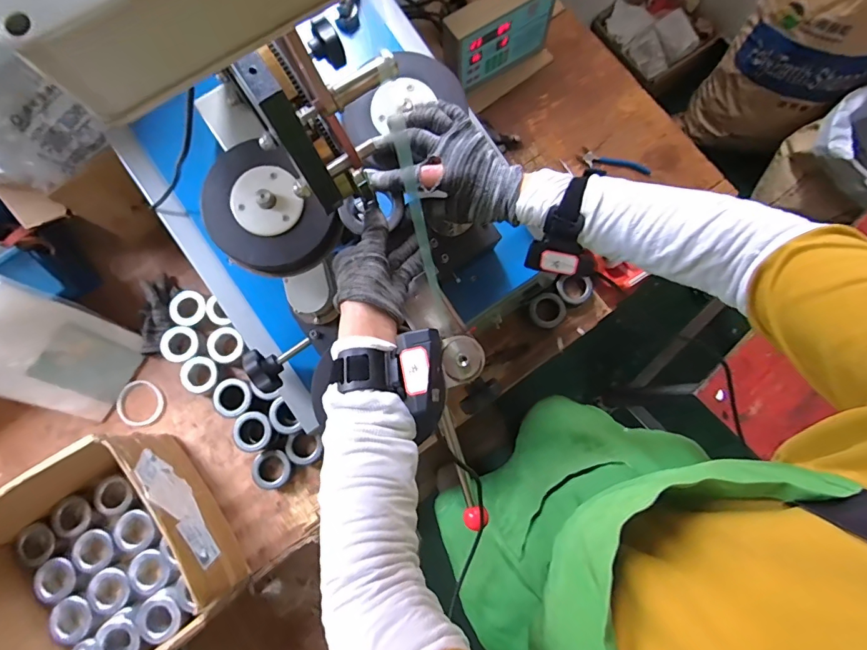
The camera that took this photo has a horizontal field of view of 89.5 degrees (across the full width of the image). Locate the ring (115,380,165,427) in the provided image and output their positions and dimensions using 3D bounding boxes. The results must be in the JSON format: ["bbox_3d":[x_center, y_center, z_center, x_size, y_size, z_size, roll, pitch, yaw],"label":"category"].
[{"bbox_3d":[-0.562,0.149,0.836,0.081,0.019,0.085,0,80,0],"label":"ring"}]

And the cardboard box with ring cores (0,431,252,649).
[{"bbox_3d":[-0.537,0.383,0.701,0.330,0.160,0.343,-37,81,-6],"label":"cardboard box with ring cores"}]

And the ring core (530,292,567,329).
[{"bbox_3d":[0.220,-0.028,0.851,0.067,0.034,0.067,-33,81,-5],"label":"ring core"}]

